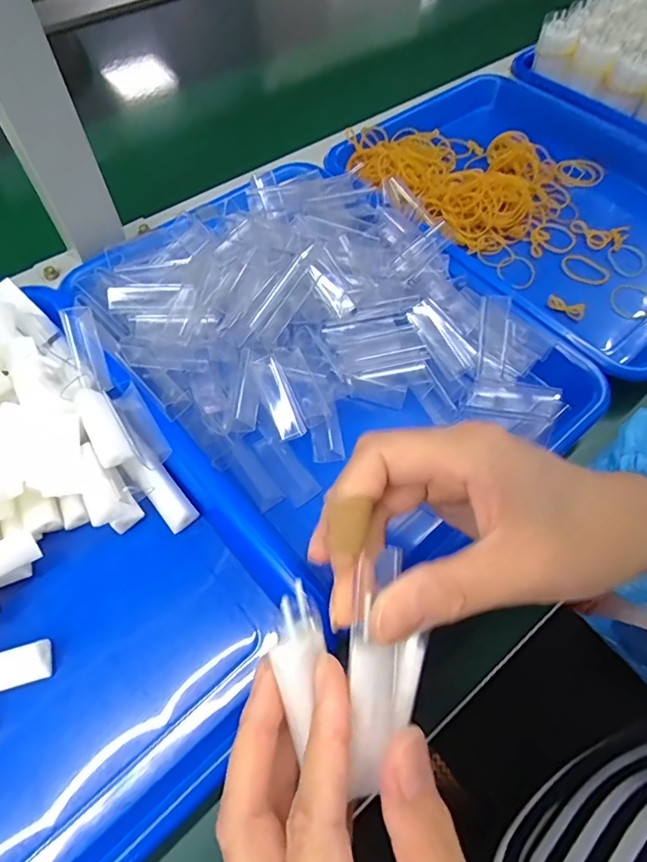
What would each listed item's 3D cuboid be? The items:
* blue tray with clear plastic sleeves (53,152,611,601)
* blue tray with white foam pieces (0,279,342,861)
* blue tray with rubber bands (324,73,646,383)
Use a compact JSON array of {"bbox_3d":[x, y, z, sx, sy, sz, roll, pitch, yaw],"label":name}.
[{"bbox_3d":[0.002,-0.067,0.333,0.250,0.057,0.297,-34,66,-18],"label":"blue tray with clear plastic sleeves"},{"bbox_3d":[-0.180,0.071,0.264,0.248,0.055,0.312,-39,68,-21],"label":"blue tray with white foam pieces"},{"bbox_3d":[0.192,-0.202,0.442,0.253,0.055,0.340,-37,68,-20],"label":"blue tray with rubber bands"}]

